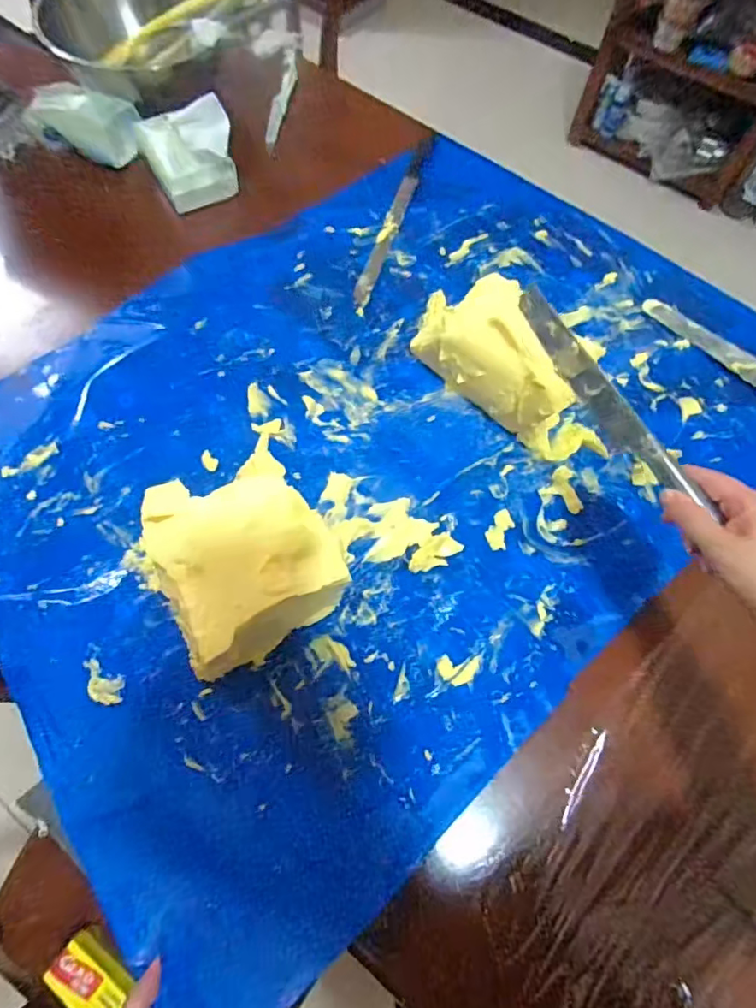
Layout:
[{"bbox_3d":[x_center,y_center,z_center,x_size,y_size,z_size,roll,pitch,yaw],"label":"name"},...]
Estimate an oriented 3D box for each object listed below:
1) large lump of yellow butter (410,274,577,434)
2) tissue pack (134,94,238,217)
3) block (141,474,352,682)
[{"bbox_3d":[0.129,-0.156,0.575,0.073,0.119,0.181,-40,73,-16],"label":"large lump of yellow butter"},{"bbox_3d":[-0.251,-0.473,0.704,0.105,0.086,0.109,-27,70,-12],"label":"tissue pack"},{"bbox_3d":[-0.118,0.048,0.488,0.132,0.102,0.147,-31,71,-14],"label":"block"}]

